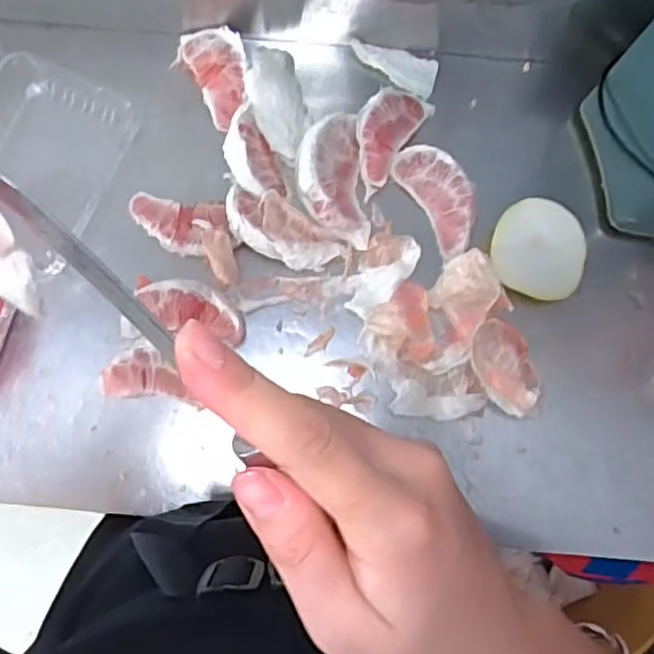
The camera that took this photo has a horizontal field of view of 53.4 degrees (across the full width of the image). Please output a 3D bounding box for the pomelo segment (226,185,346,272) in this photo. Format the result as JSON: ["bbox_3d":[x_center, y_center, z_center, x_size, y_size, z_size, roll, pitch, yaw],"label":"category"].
[{"bbox_3d":[-0.039,-0.080,0.535,0.101,0.026,0.047,33,82,5],"label":"pomelo segment"}]

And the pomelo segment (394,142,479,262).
[{"bbox_3d":[0.097,-0.112,0.552,0.045,0.023,0.099,-30,82,-4],"label":"pomelo segment"}]

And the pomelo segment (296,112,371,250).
[{"bbox_3d":[0.004,-0.123,0.544,0.054,0.024,0.113,-7,81,-1],"label":"pomelo segment"}]

